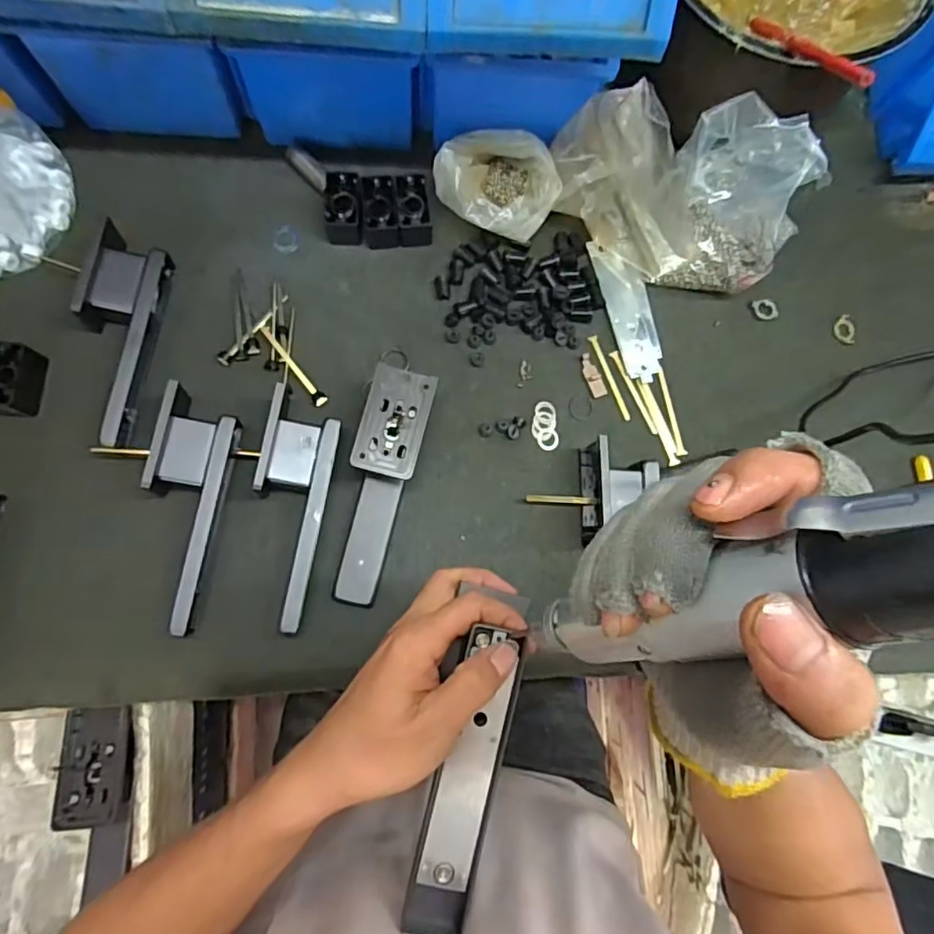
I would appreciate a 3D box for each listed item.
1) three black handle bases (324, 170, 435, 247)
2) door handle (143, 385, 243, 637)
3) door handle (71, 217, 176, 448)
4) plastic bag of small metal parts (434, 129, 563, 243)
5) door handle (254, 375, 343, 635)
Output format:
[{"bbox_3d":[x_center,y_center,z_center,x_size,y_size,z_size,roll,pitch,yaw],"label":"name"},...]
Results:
[{"bbox_3d":[-0.078,-0.225,0.514,0.090,0.034,0.057,-1,82,-5],"label":"three black handle bases"},{"bbox_3d":[-0.218,0.031,0.448,0.055,0.045,0.184,8,79,-3],"label":"door handle"},{"bbox_3d":[-0.286,-0.106,0.473,0.058,0.047,0.180,9,79,-3],"label":"door handle"},{"bbox_3d":[0.027,-0.250,0.513,0.107,0.047,0.087,13,78,-2],"label":"plastic bag of small metal parts"},{"bbox_3d":[-0.136,0.031,0.454,0.055,0.050,0.183,9,78,-2],"label":"door handle"}]

